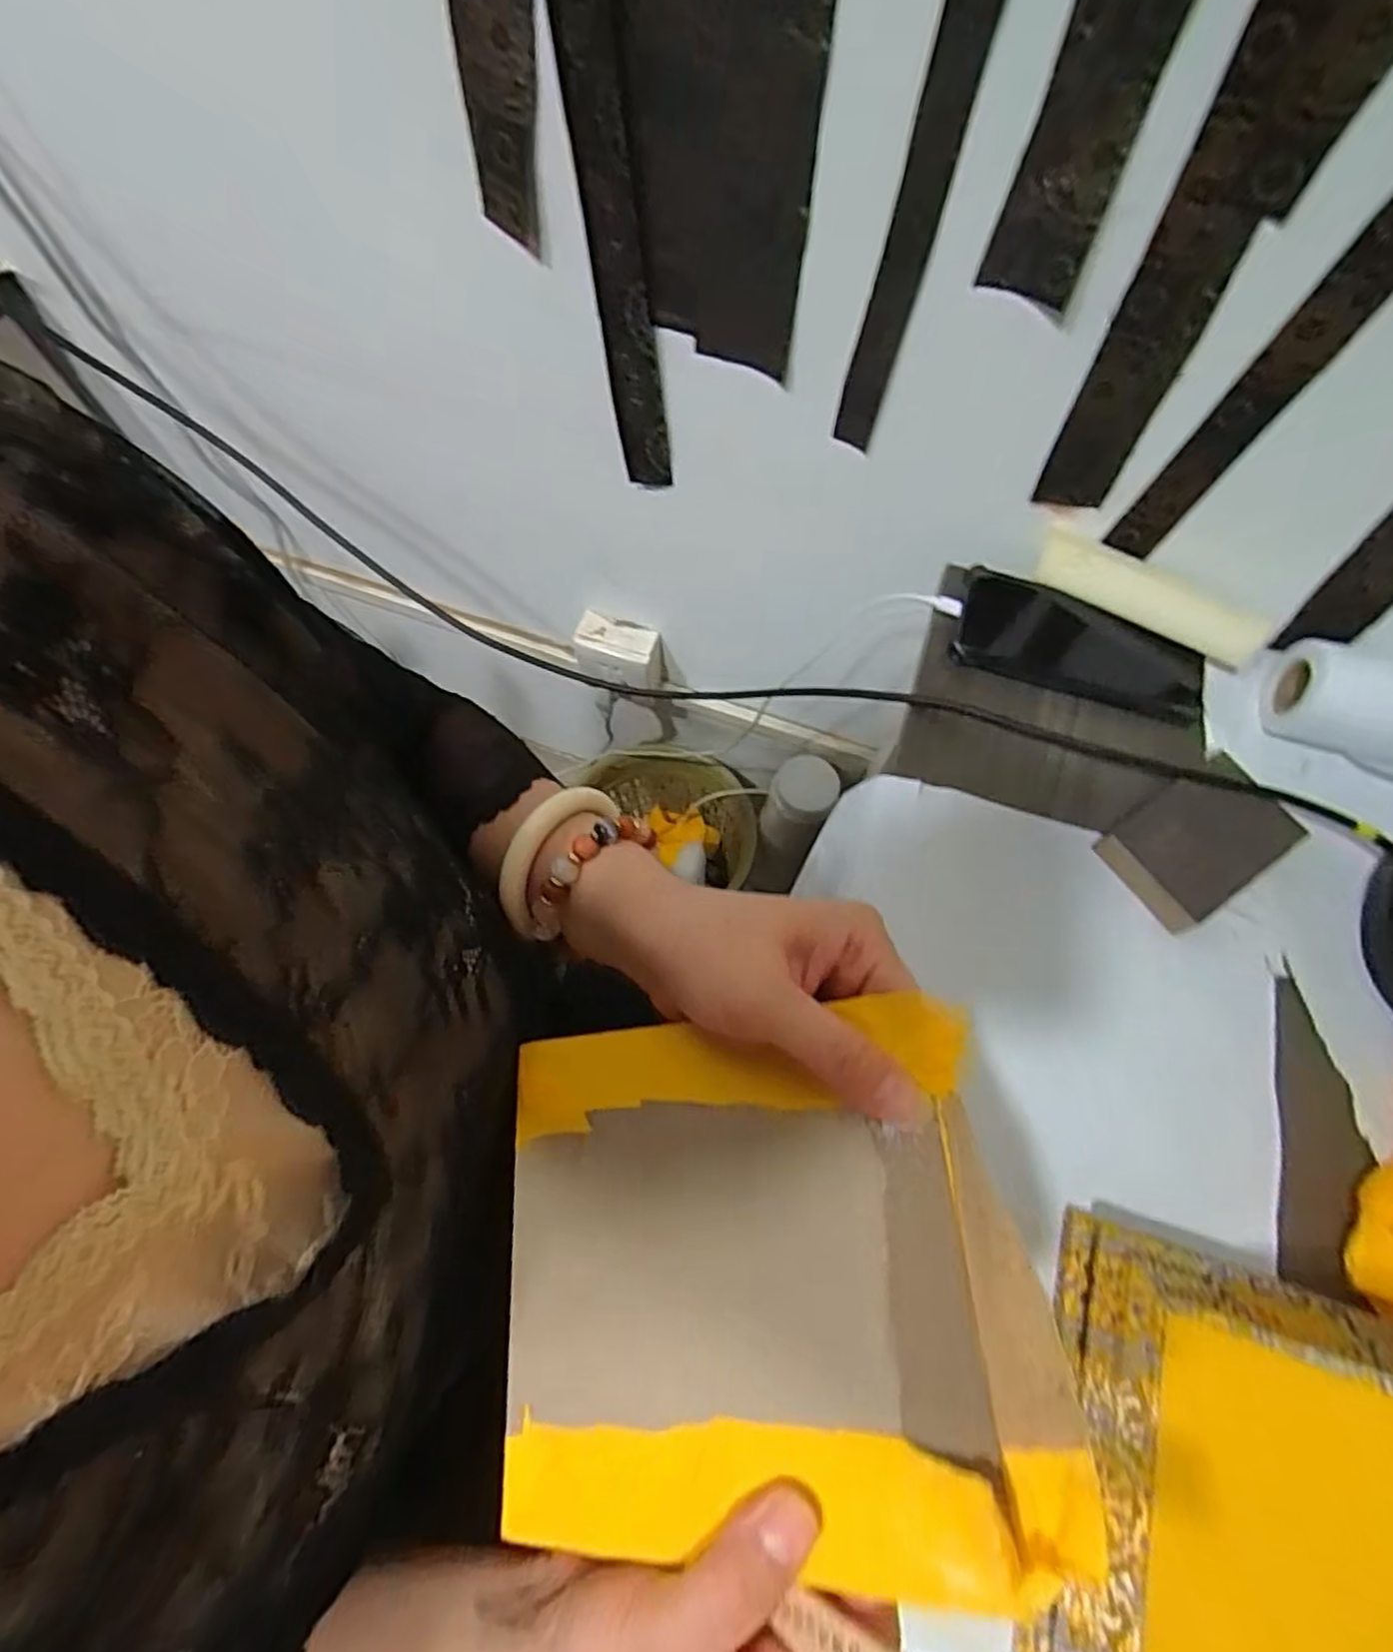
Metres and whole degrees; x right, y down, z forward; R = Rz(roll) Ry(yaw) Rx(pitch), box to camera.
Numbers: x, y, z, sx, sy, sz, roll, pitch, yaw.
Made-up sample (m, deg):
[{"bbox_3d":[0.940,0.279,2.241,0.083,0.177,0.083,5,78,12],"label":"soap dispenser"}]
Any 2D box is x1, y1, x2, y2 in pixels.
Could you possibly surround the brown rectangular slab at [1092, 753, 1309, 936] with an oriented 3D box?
[{"bbox_3d":[0.303,0.007,0.436,0.099,0.032,0.073,-34,72,-13],"label":"brown rectangular slab"}]

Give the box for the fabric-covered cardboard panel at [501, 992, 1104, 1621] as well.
[{"bbox_3d":[0.016,0.150,0.248,0.185,0.013,0.157,-13,65,21],"label":"fabric-covered cardboard panel"}]

